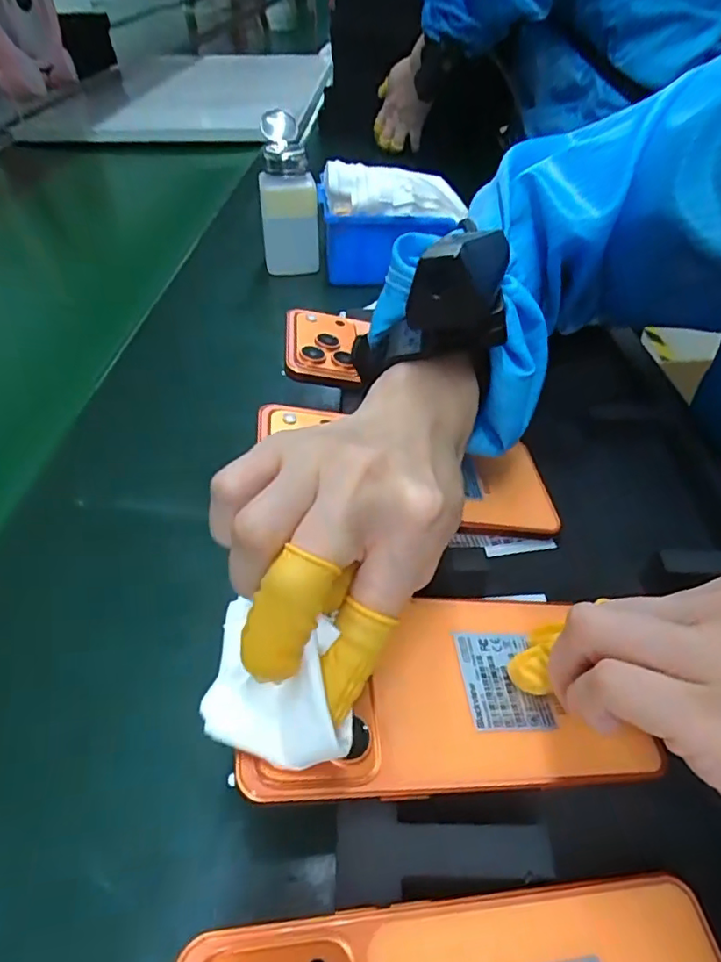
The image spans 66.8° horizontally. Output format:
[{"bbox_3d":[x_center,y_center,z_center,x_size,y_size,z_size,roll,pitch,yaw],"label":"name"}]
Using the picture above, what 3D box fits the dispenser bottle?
[{"bbox_3d":[-0.067,-0.257,0.509,0.055,0.129,0.043,-11,45,-10],"label":"dispenser bottle"}]

